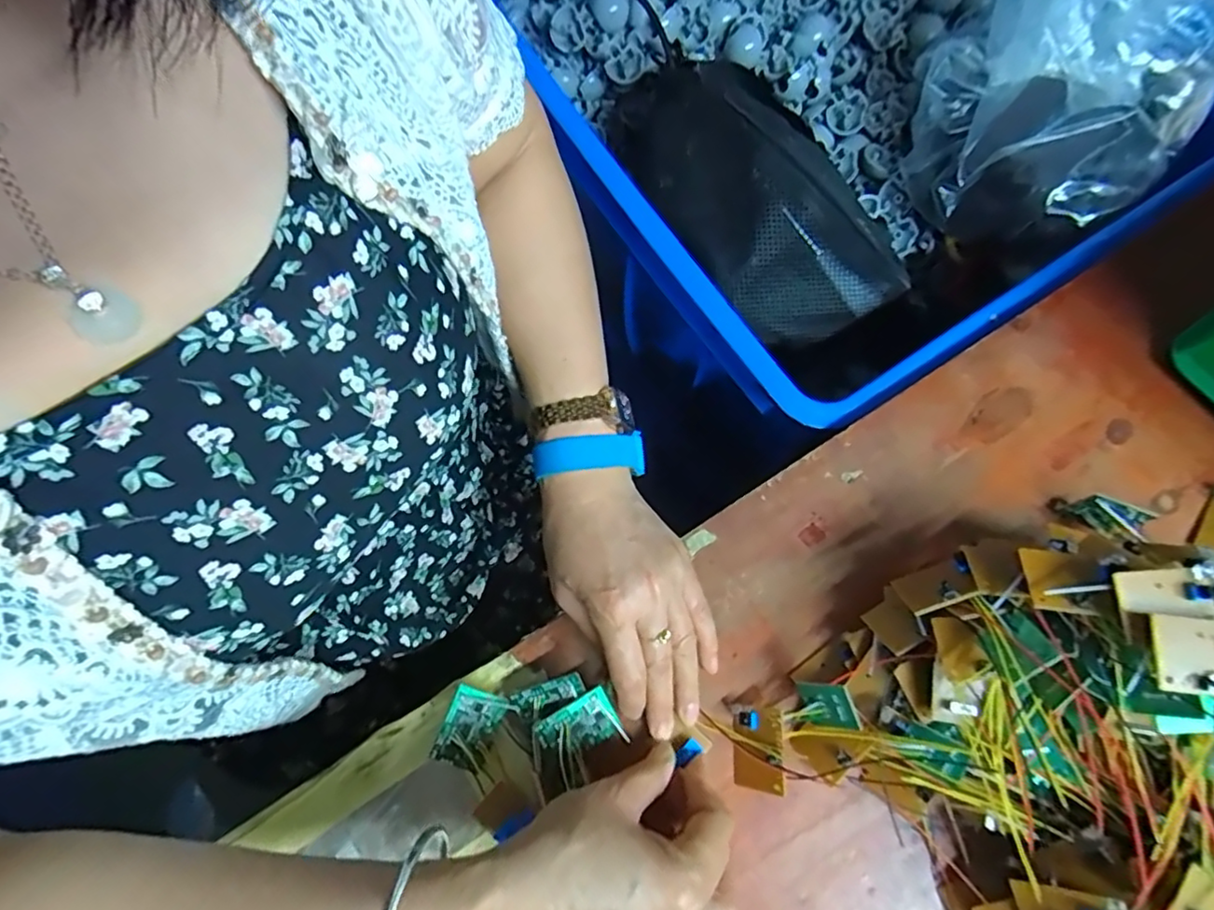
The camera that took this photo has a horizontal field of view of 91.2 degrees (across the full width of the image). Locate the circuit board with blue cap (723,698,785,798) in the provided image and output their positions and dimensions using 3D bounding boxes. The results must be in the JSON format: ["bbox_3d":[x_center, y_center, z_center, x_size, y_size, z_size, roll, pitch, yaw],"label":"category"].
[{"bbox_3d":[0.083,0.163,0.332,0.031,0.007,0.045,-11,71,37],"label":"circuit board with blue cap"}]

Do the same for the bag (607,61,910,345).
[{"bbox_3d":[0.110,-0.194,0.461,0.265,0.075,0.128,45,81,-3],"label":"bag"}]

